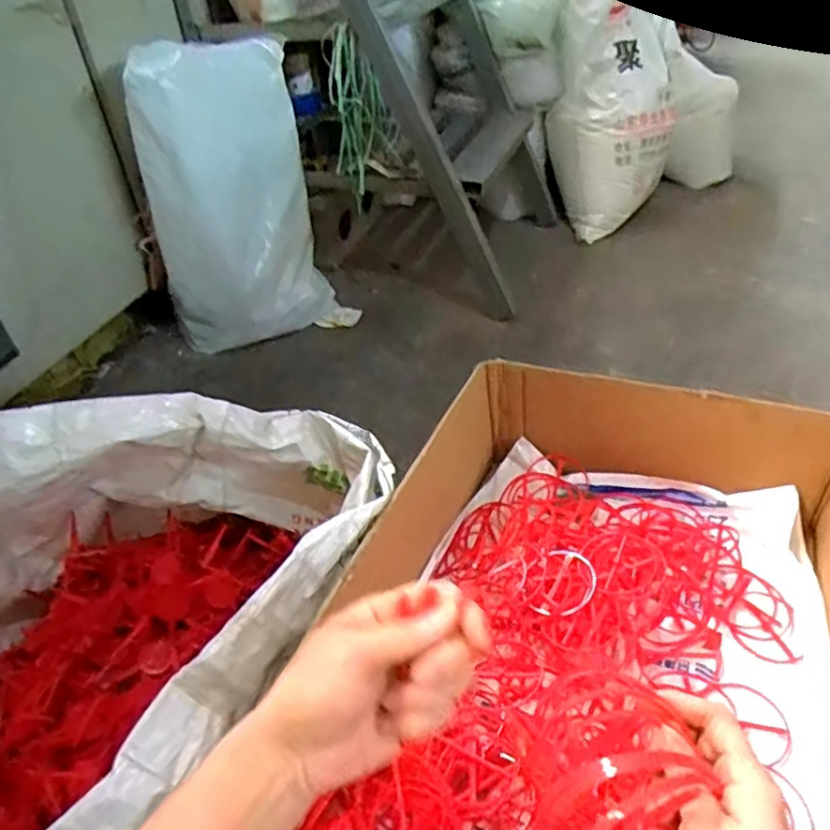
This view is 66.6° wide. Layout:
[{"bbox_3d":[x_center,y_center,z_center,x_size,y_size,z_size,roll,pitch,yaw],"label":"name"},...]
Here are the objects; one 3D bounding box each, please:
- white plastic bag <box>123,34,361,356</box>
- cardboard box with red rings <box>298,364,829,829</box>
[{"bbox_3d":[-0.369,-0.428,1.355,0.373,0.594,0.174,-30,48,-26],"label":"white plastic bag"},{"bbox_3d":[0.194,0.224,0.665,0.487,0.189,0.647,13,44,18],"label":"cardboard box with red rings"}]

